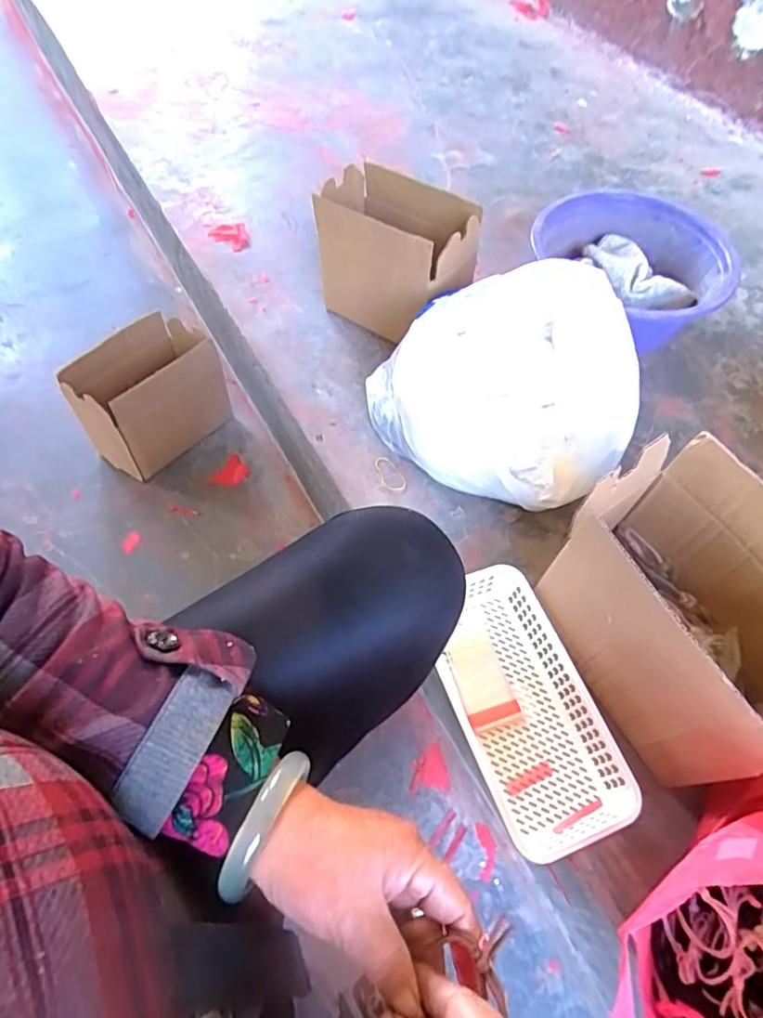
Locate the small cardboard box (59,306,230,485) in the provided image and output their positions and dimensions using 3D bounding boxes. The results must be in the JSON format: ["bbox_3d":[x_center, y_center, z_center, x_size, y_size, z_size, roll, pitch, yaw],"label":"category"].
[{"bbox_3d":[-0.366,-0.172,0.920,0.210,0.184,0.121,-39,68,-23],"label":"small cardboard box"}]

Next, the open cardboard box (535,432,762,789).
[{"bbox_3d":[0.279,0.094,0.529,0.150,0.190,0.235,-24,63,-16],"label":"open cardboard box"}]

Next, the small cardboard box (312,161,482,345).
[{"bbox_3d":[0.014,-0.341,0.808,0.220,0.189,0.120,26,63,12],"label":"small cardboard box"}]

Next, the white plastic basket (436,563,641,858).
[{"bbox_3d":[0.142,0.196,0.590,0.128,0.048,0.267,-18,63,-12],"label":"white plastic basket"}]

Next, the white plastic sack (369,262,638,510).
[{"bbox_3d":[0.154,-0.146,0.705,0.259,0.181,0.295,-35,67,-21],"label":"white plastic sack"}]

